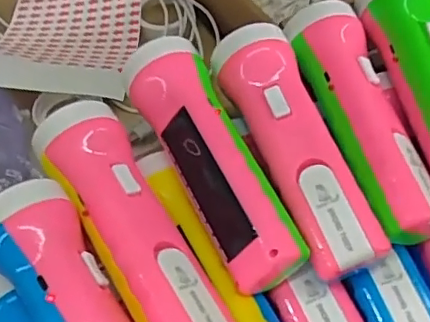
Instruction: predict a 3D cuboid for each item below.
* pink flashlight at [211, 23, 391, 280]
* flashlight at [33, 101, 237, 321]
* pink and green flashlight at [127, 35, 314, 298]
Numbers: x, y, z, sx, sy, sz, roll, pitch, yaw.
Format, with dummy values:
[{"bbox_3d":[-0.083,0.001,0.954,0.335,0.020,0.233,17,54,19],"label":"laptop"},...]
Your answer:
[{"bbox_3d":[0.047,-0.008,0.340,0.050,0.058,0.166,-16,52,-7],"label":"pink flashlight"},{"bbox_3d":[-0.044,0.041,0.313,0.045,0.058,0.160,-27,54,-15],"label":"flashlight"},{"bbox_3d":[-0.002,-0.001,0.335,0.050,0.057,0.165,-22,53,-12],"label":"pink and green flashlight"}]

